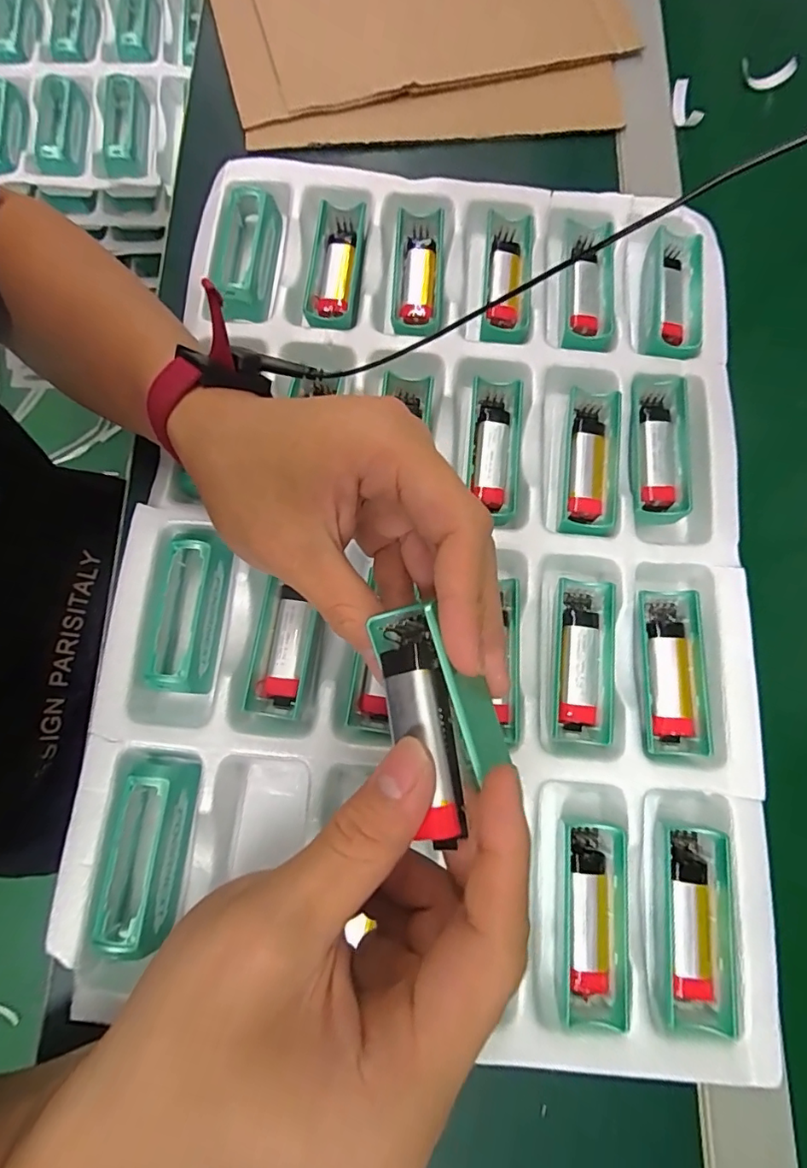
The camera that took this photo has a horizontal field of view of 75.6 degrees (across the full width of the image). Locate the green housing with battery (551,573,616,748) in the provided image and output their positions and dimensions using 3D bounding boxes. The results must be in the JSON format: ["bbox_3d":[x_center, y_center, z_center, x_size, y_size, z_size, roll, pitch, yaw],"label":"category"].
[{"bbox_3d":[0.090,0.039,0.262,0.027,0.019,0.079,5,77,1],"label":"green housing with battery"}]

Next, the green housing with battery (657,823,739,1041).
[{"bbox_3d":[0.131,0.153,0.233,0.029,0.016,0.080,6,77,1],"label":"green housing with battery"}]

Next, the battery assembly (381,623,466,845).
[{"bbox_3d":[0.006,0.043,0.157,0.018,0.015,0.067,-12,70,-3],"label":"battery assembly"}]

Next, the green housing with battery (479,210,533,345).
[{"bbox_3d":[0.062,-0.178,0.312,0.028,0.020,0.083,5,77,1],"label":"green housing with battery"}]

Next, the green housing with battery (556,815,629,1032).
[{"bbox_3d":[0.085,0.152,0.235,0.030,0.017,0.080,4,77,0],"label":"green housing with battery"}]

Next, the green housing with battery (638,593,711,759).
[{"bbox_3d":[0.134,0.044,0.259,0.030,0.017,0.079,4,77,0],"label":"green housing with battery"}]

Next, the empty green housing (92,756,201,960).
[{"bbox_3d":[-0.117,0.121,0.238,0.032,0.025,0.078,3,77,0],"label":"empty green housing"}]

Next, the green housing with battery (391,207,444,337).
[{"bbox_3d":[0.008,-0.183,0.313,0.029,0.021,0.073,3,77,0],"label":"green housing with battery"}]

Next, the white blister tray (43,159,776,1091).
[{"bbox_3d":[0.017,-0.024,0.278,0.313,0.028,0.443,5,77,1],"label":"white blister tray"}]

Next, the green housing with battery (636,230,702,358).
[{"bbox_3d":[0.159,-0.170,0.306,0.036,0.015,0.081,11,77,2],"label":"green housing with battery"}]

